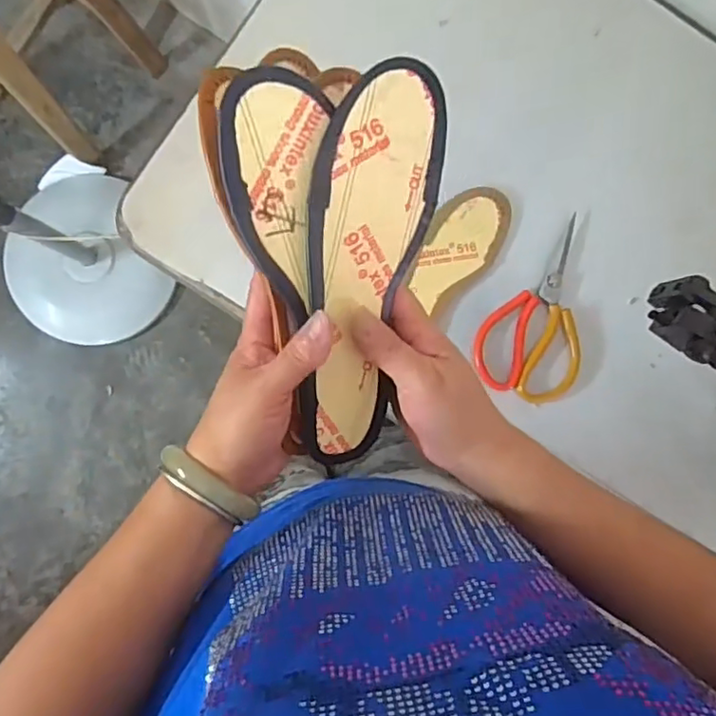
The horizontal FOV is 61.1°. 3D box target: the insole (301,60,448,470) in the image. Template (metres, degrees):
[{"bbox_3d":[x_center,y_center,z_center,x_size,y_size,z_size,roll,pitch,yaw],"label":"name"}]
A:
[{"bbox_3d":[0.001,-0.046,0.352,0.075,0.006,0.229,6,107,-28],"label":"insole"}]

